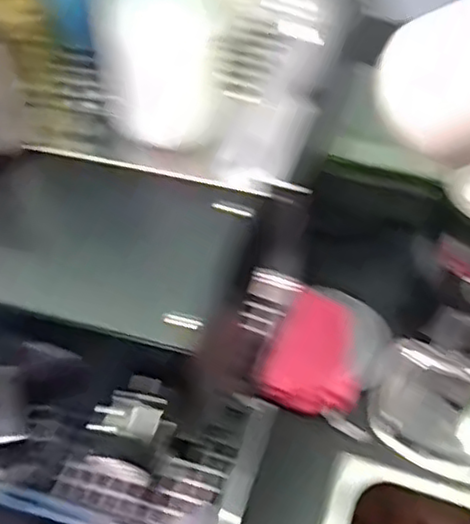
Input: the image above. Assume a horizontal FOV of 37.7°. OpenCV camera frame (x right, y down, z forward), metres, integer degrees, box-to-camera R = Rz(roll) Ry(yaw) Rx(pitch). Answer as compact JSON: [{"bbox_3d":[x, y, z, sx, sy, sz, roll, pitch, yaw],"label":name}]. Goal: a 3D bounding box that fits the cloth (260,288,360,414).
[{"bbox_3d":[0.090,0.104,0.764,0.098,0.061,0.120,12,52,12],"label":"cloth"}]

